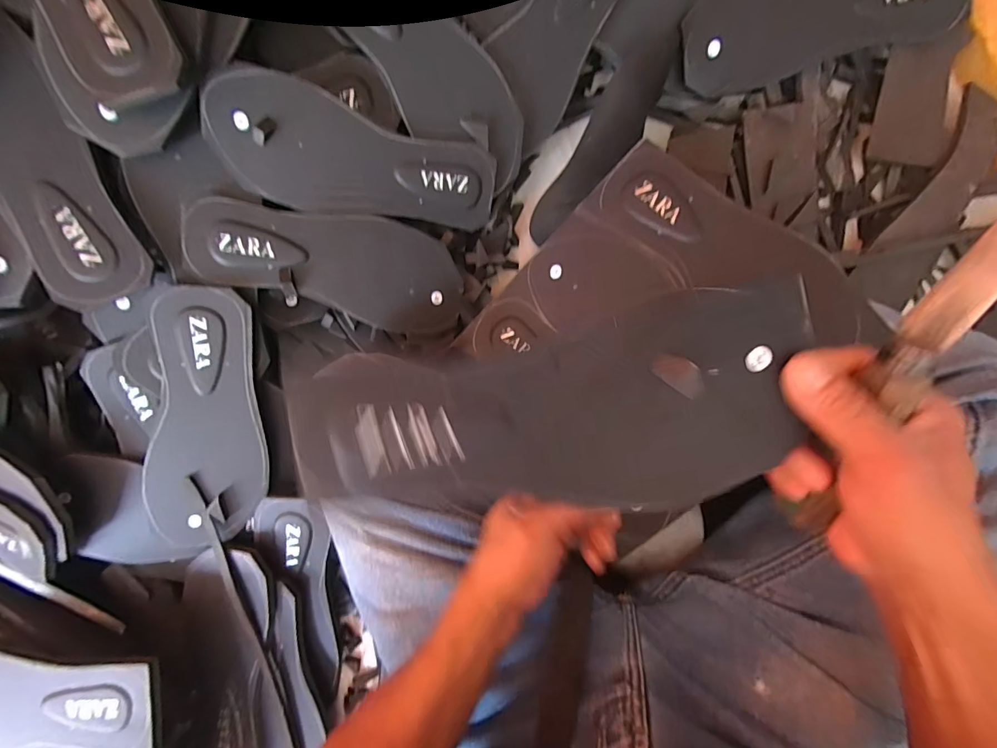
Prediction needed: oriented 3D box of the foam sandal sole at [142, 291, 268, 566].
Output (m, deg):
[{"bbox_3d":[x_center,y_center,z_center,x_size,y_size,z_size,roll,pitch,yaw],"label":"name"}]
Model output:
[{"bbox_3d":[-0.273,0.052,0.415,0.099,0.015,0.259,8,102,-20],"label":"foam sandal sole"}]

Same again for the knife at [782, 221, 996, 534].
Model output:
[{"bbox_3d":[0.185,-0.011,0.191,0.019,0.017,0.208,19,118,6],"label":"knife"}]

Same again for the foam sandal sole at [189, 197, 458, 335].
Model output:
[{"bbox_3d":[-0.154,-0.106,0.416,0.243,0.008,0.096,13,99,-17],"label":"foam sandal sole"}]

